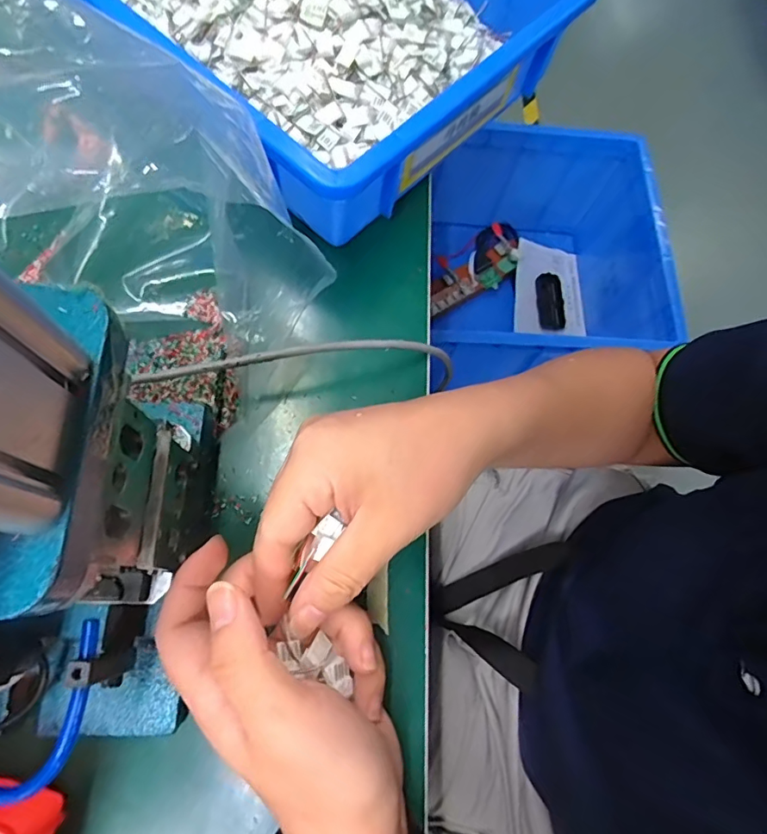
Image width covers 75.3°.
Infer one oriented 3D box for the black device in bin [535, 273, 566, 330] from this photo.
[{"bbox_3d":[0.319,-0.219,0.946,0.059,0.032,0.107,0,71,1],"label":"black device in bin"}]

